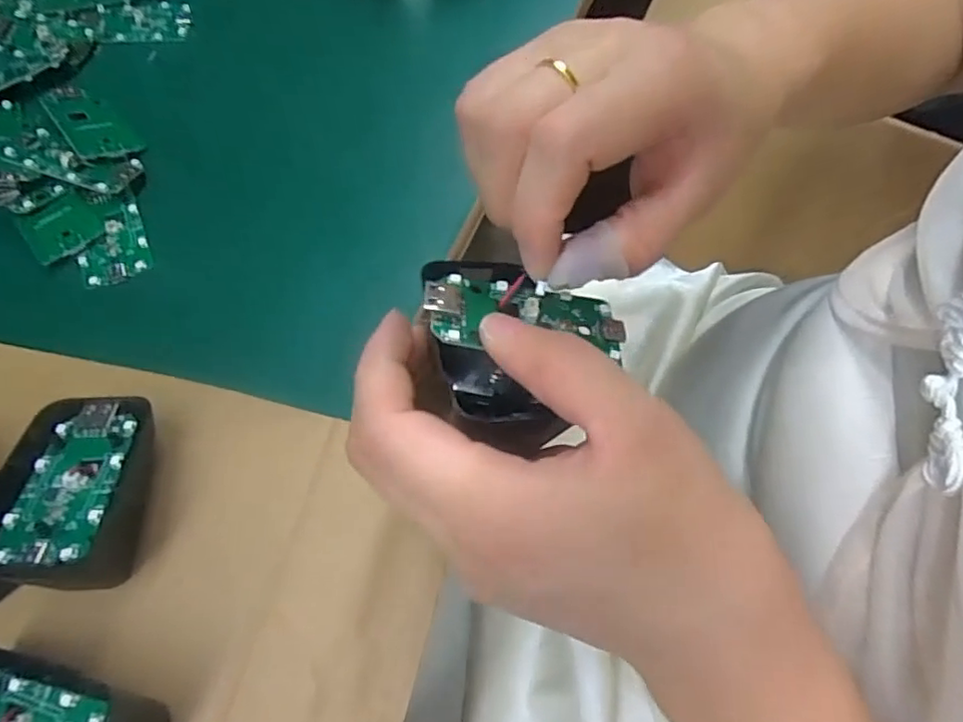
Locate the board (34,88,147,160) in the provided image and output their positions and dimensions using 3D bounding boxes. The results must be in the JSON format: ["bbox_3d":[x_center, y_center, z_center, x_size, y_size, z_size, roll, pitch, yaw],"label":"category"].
[{"bbox_3d":[-0.208,-0.128,0.322,0.030,0.004,0.065,-30,65,-33],"label":"board"}]

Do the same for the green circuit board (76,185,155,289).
[{"bbox_3d":[-0.180,-0.061,0.294,0.031,0.005,0.052,-22,67,-12],"label":"green circuit board"}]

